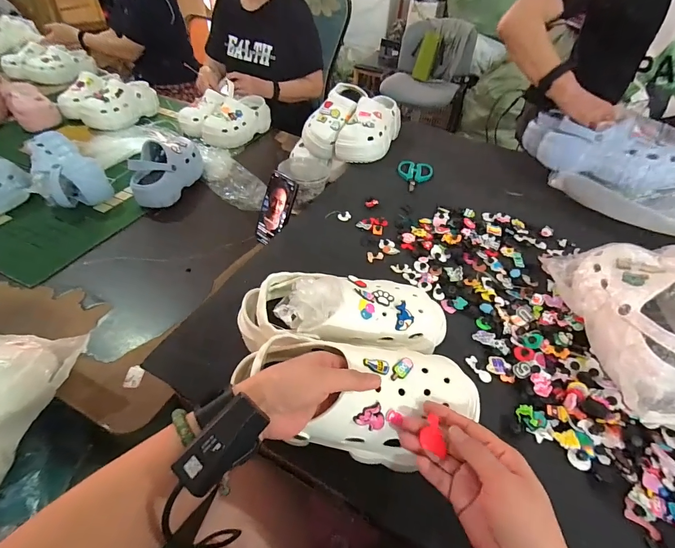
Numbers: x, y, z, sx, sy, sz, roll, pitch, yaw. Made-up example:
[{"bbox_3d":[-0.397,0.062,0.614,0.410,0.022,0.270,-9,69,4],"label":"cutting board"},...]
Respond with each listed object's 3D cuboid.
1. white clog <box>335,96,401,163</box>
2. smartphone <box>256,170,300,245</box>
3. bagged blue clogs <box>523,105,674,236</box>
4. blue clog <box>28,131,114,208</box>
[{"bbox_3d":[0.086,-0.378,0.922,0.122,0.097,0.227,17,47,13],"label":"white clog"},{"bbox_3d":[-0.136,-0.138,0.793,0.082,0.160,0.014,31,23,27],"label":"smartphone"},{"bbox_3d":[0.583,-0.215,0.717,0.420,0.150,0.124,32,52,25],"label":"bagged blue clogs"},{"bbox_3d":[-0.675,-0.242,0.880,0.200,0.110,0.133,29,51,23],"label":"blue clog"}]

